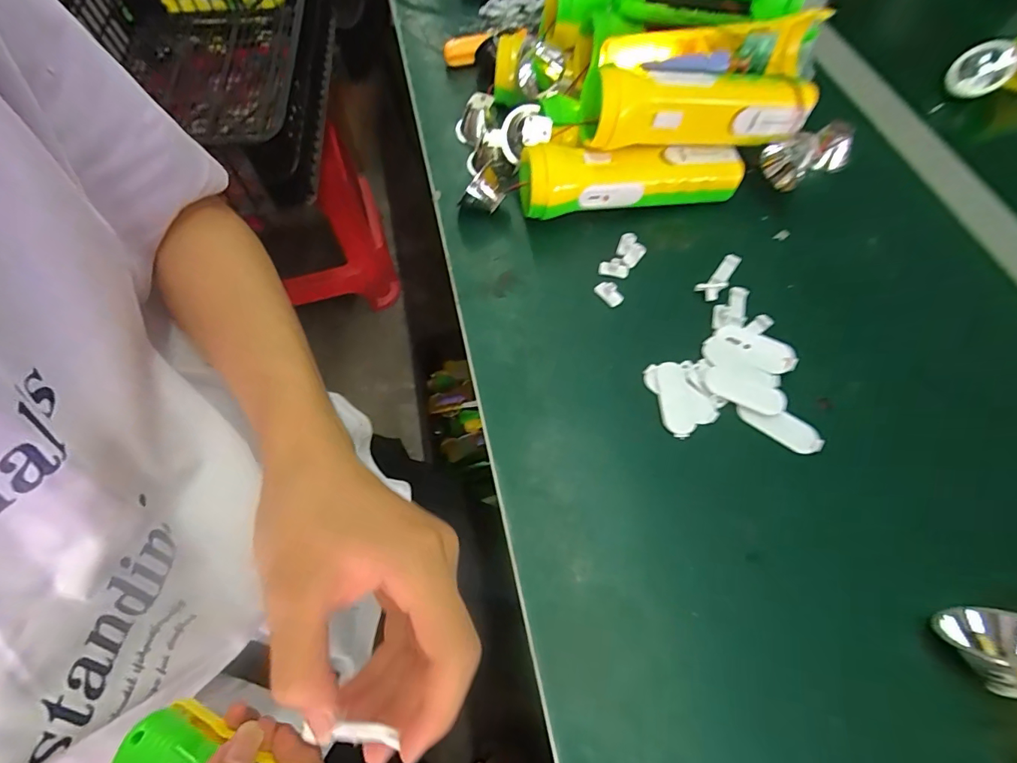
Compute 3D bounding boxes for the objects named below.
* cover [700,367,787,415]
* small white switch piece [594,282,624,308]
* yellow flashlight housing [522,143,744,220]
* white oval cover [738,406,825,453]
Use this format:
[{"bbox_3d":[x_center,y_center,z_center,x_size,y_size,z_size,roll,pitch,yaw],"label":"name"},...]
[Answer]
[{"bbox_3d":[0.148,0.006,0.294,0.050,0.005,0.019,23,66,11],"label":"cover"},{"bbox_3d":[0.071,-0.063,0.330,0.010,0.010,0.020,-39,70,-17],"label":"small white switch piece"},{"bbox_3d":[0.092,-0.158,0.354,0.161,0.047,0.043,-7,64,-4],"label":"yellow flashlight housing"},{"bbox_3d":[0.166,0.027,0.285,0.050,0.004,0.020,29,67,13],"label":"white oval cover"}]

